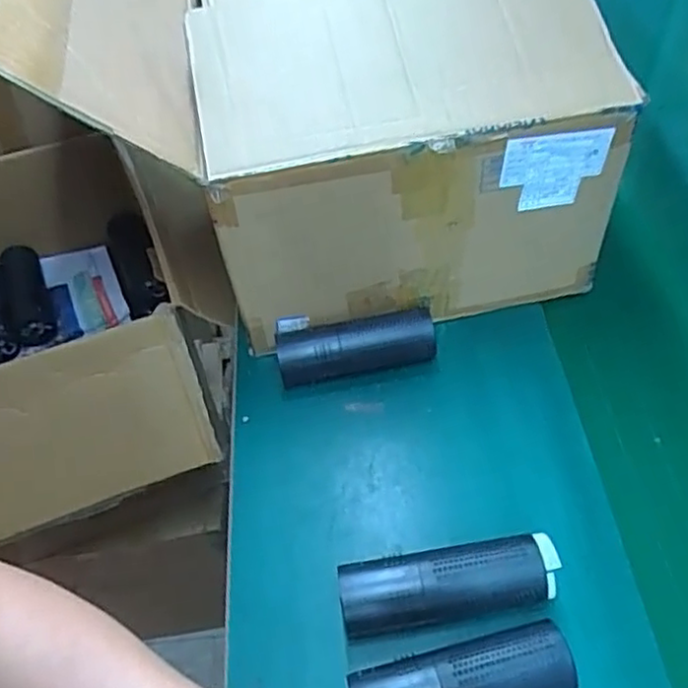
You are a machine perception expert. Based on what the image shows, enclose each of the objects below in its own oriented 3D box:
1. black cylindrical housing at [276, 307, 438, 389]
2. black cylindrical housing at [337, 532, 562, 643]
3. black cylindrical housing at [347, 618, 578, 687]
[{"bbox_3d":[0.012,0.004,0.733,0.165,0.051,0.057,-10,52,-3],"label":"black cylindrical housing"},{"bbox_3d":[0.084,0.195,0.563,0.172,0.044,0.052,-10,52,-3],"label":"black cylindrical housing"},{"bbox_3d":[0.086,0.254,0.520,0.162,0.052,0.058,-14,52,-6],"label":"black cylindrical housing"}]

